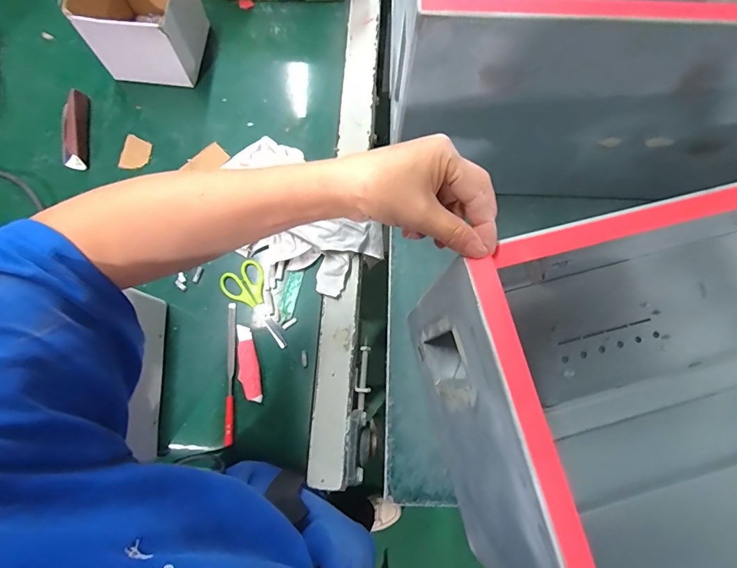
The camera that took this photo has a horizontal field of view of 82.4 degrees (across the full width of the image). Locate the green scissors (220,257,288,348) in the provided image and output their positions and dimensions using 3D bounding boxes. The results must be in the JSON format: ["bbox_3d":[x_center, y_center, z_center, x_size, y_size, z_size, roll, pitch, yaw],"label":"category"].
[{"bbox_3d":[-0.151,0.032,0.580,0.059,0.009,0.129,-33,80,-8],"label":"green scissors"}]

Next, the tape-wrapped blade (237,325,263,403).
[{"bbox_3d":[-0.159,0.104,0.556,0.027,0.012,0.100,-11,78,-4],"label":"tape-wrapped blade"}]

